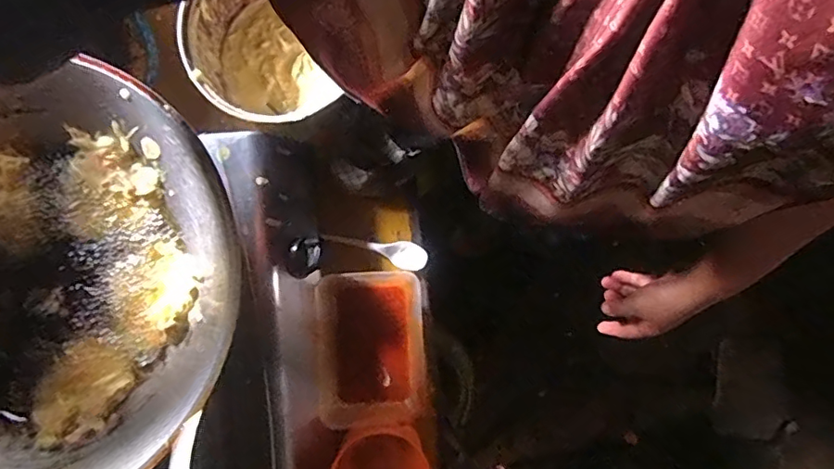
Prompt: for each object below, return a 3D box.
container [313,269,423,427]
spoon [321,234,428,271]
[{"bbox_3d":[-0.057,0.137,0.645,0.126,0.083,0.173,-4,78,-1],"label":"container"},{"bbox_3d":[-0.051,0.014,0.674,0.129,0.025,0.034,16,78,3],"label":"spoon"}]

